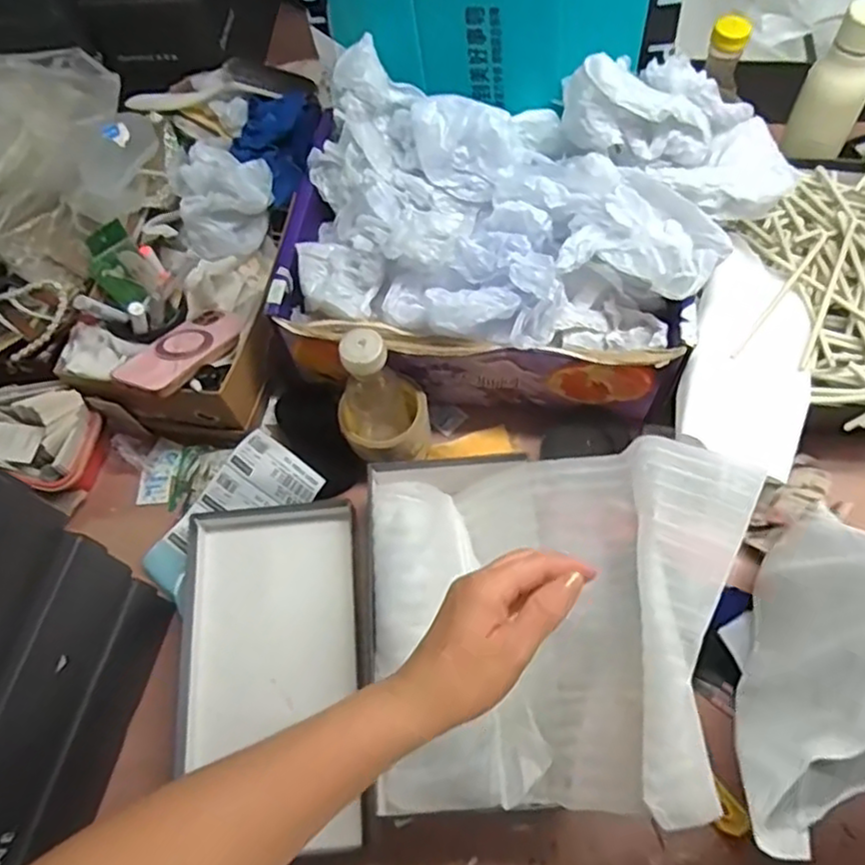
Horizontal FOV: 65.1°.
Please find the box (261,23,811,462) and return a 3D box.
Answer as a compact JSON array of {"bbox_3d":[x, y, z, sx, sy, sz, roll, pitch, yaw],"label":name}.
[{"bbox_3d":[0.080,-0.193,0.686,0.451,0.203,0.305,13,66,10],"label":"box"}]

